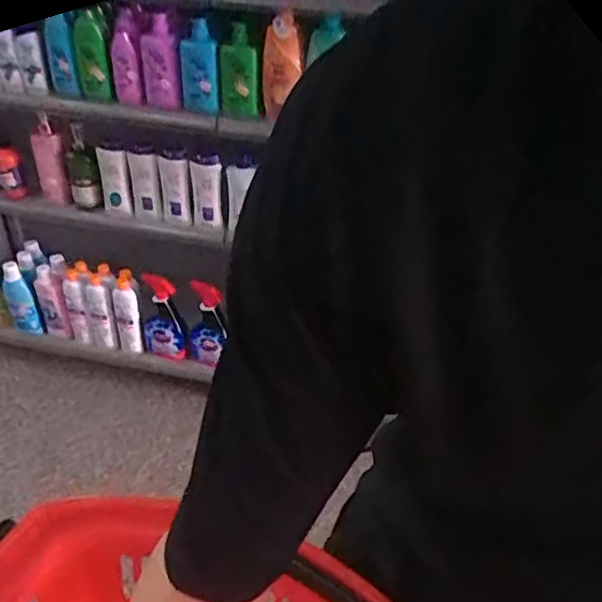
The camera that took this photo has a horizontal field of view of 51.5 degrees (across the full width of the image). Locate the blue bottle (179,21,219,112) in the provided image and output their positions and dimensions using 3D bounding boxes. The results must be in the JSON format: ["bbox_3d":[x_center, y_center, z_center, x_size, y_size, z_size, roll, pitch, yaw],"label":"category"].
[{"bbox_3d":[-0.266,-0.610,1.635,0.102,0.068,0.263,-4,75,-7],"label":"blue bottle"}]

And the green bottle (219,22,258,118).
[{"bbox_3d":[-0.162,-0.603,1.634,0.095,0.077,0.243,-3,77,-6],"label":"green bottle"}]

